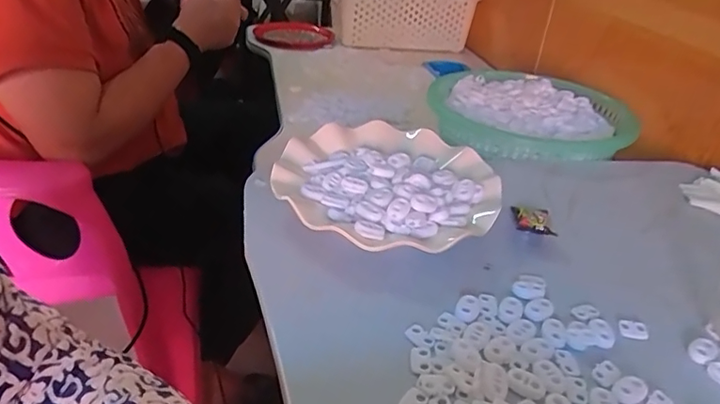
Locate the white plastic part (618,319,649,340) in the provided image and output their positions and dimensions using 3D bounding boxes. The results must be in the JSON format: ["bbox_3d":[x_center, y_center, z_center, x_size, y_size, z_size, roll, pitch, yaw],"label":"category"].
[{"bbox_3d":[0.179,0.083,0.347,0.019,0.004,0.012,4,32,2],"label":"white plastic part"}]

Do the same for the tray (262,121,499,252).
[{"bbox_3d":[0.021,-0.015,0.443,0.174,0.034,0.178,5,32,4],"label":"tray"}]

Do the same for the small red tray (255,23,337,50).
[{"bbox_3d":[-0.151,-0.373,1.190,0.161,0.024,0.184,-7,34,-15],"label":"small red tray"}]

